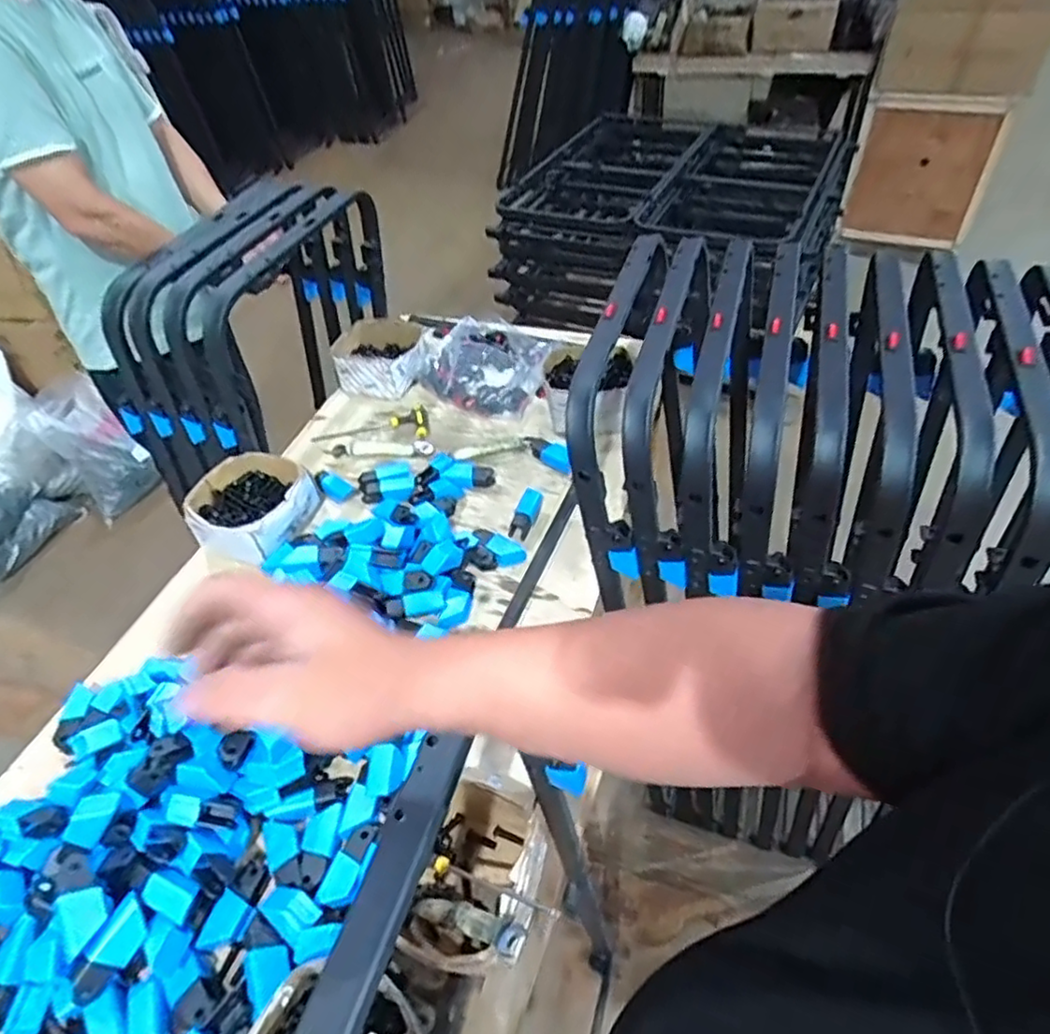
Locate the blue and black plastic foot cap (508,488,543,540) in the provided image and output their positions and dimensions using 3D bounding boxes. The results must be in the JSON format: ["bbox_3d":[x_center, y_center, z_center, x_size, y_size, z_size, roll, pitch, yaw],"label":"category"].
[{"bbox_3d":[0.003,-0.003,1.001,0.026,0.038,0.087,11,49,14],"label":"blue and black plastic foot cap"}]

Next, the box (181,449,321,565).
[{"bbox_3d":[-0.416,-0.013,1.018,0.168,0.076,0.167,12,49,14],"label":"box"}]

